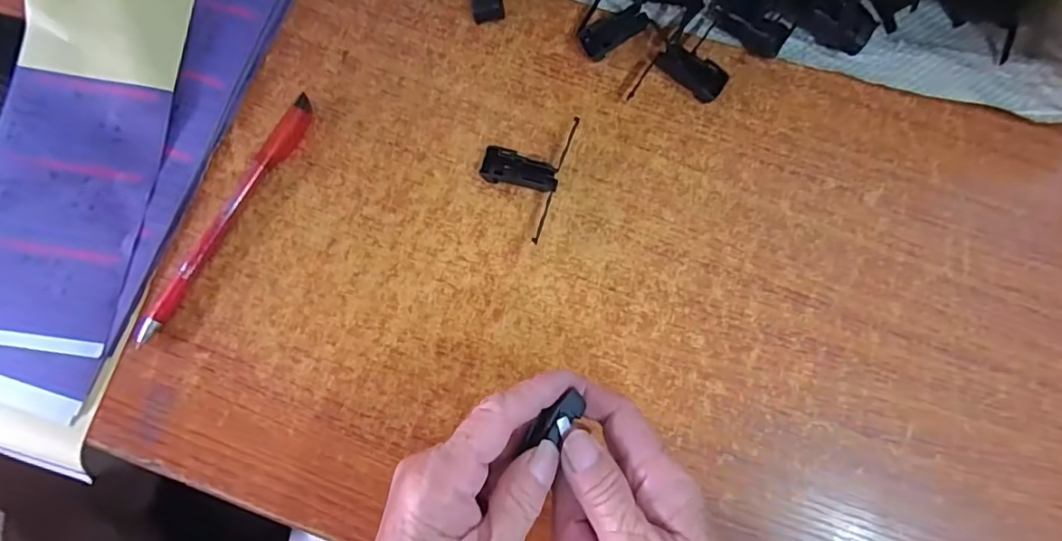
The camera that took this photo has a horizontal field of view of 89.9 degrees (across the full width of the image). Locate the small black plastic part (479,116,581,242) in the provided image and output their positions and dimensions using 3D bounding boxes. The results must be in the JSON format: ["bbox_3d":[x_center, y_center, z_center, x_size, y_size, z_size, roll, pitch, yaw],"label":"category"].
[{"bbox_3d":[-0.006,-0.064,0.338,0.049,0.014,0.079,18,79,2],"label":"small black plastic part"}]

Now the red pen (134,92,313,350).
[{"bbox_3d":[-0.185,-0.034,0.326,0.016,0.009,0.174,28,79,4],"label":"red pen"}]

